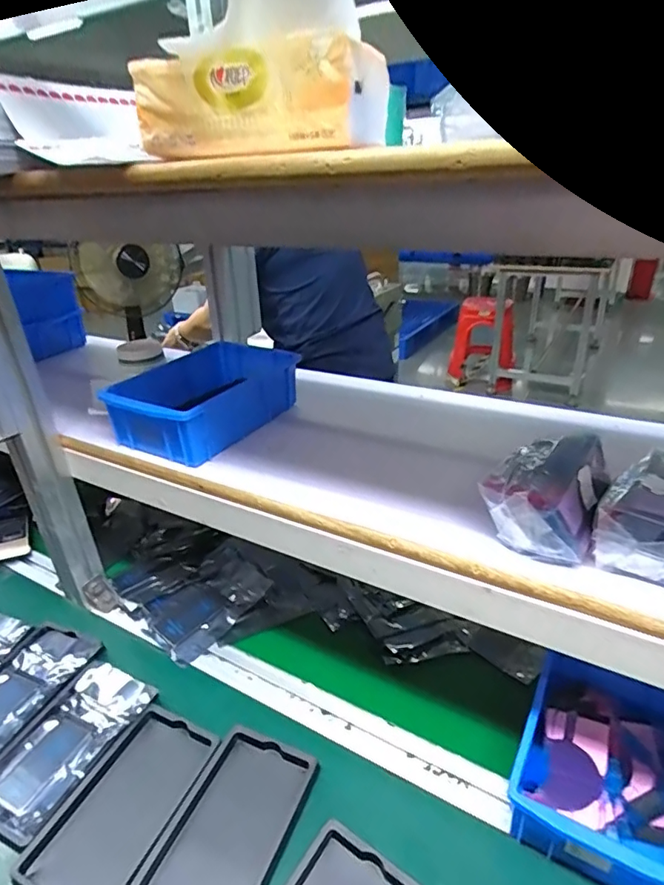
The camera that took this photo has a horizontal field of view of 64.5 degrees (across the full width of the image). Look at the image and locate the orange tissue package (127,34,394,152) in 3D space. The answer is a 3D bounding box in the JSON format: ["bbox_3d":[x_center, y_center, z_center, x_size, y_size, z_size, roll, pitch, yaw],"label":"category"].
[{"bbox_3d":[-0.037,-0.201,0.316,0.122,0.050,0.097,9,30,22],"label":"orange tissue package"}]

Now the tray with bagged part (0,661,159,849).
[{"bbox_3d":[-0.259,0.288,0.509,0.095,0.019,0.158,12,31,27],"label":"tray with bagged part"}]

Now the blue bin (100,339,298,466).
[{"bbox_3d":[-0.139,-0.050,0.592,0.130,0.061,0.189,13,31,28],"label":"blue bin"}]

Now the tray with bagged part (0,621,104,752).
[{"bbox_3d":[-0.338,0.267,0.567,0.094,0.014,0.158,11,30,24],"label":"tray with bagged part"}]

